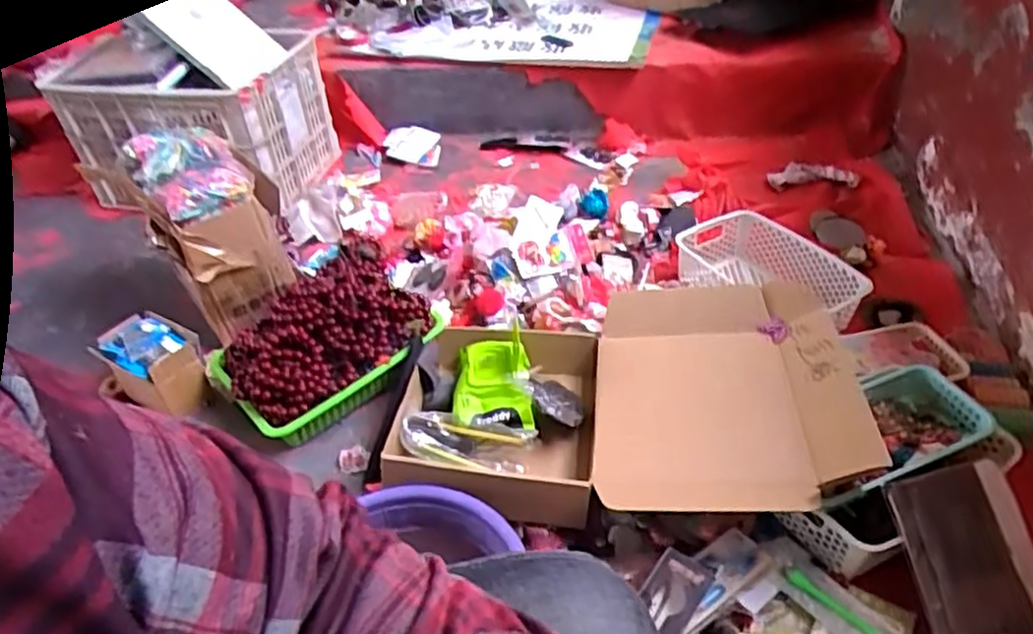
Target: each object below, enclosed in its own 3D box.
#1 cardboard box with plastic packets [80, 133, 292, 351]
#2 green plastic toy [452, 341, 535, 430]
[{"bbox_3d":[-0.539,-0.161,1.244,0.209,0.265,0.288,-32,47,-29],"label":"cardboard box with plastic packets"},{"bbox_3d":[-0.035,0.102,1.053,0.112,0.053,0.198,-5,40,1],"label":"green plastic toy"}]

